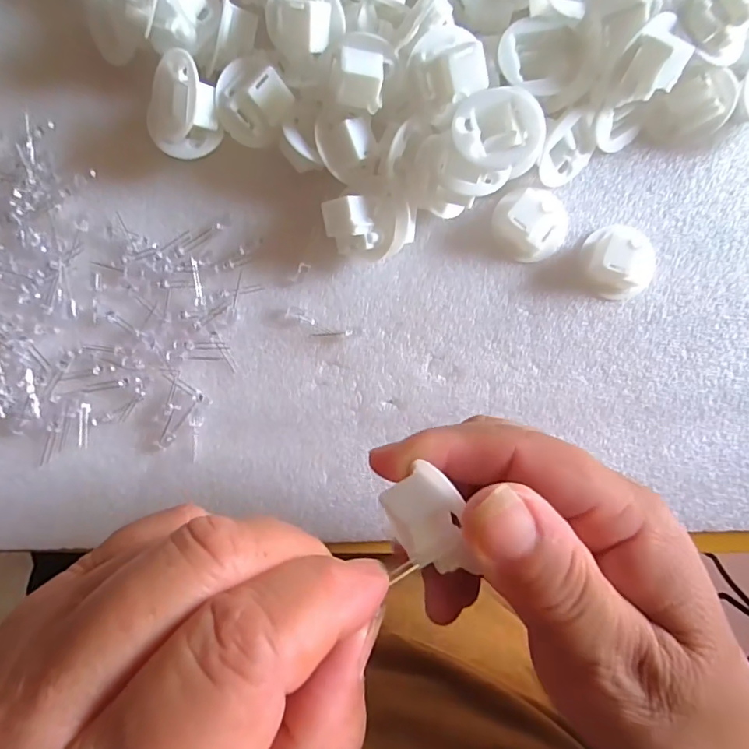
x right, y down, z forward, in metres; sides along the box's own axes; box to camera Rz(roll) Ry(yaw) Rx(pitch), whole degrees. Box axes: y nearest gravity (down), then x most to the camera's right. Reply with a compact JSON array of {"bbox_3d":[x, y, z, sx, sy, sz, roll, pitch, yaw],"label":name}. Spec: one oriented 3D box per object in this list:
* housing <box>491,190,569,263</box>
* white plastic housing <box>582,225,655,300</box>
[{"bbox_3d":[0.070,-0.067,0.217,0.032,0.015,0.031,0,90,0],"label":"housing"},{"bbox_3d":[0.111,-0.051,0.216,0.032,0.017,0.032,0,90,0],"label":"white plastic housing"}]

